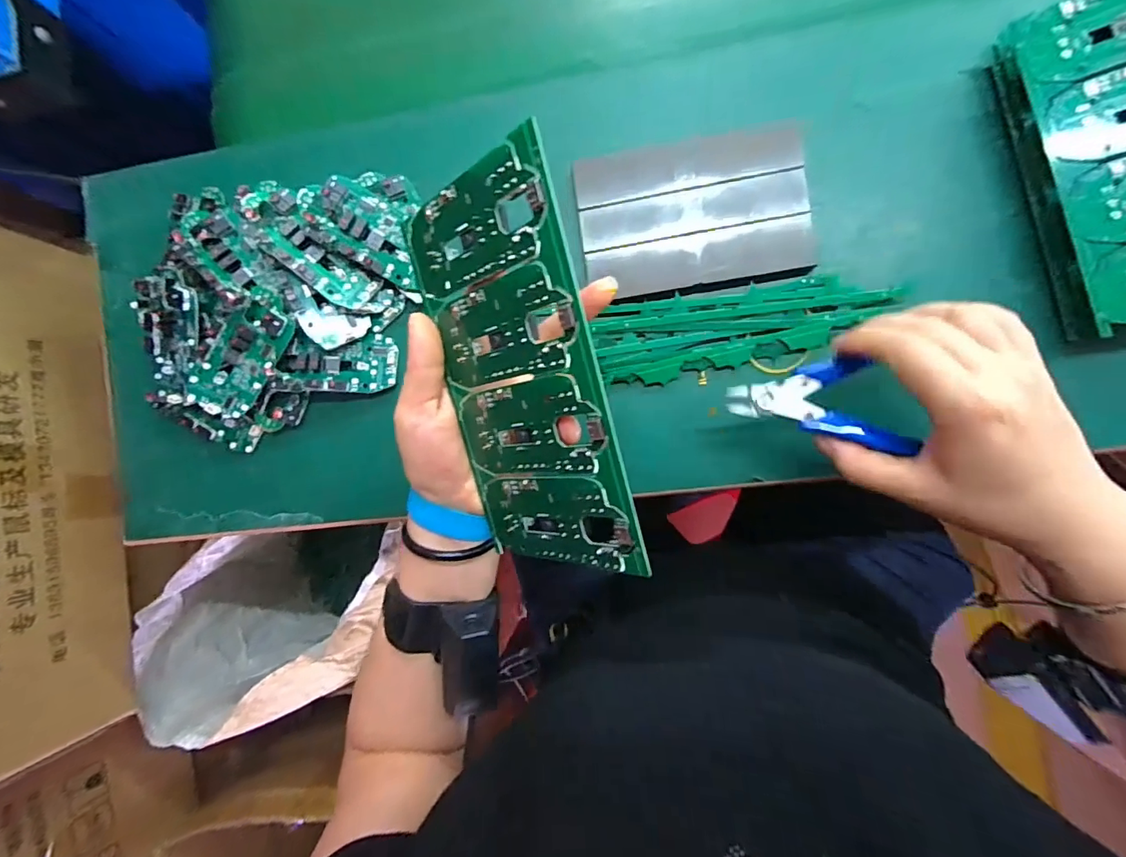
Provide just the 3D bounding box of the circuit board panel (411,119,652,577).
[{"bbox_3d":[-0.023,-0.022,0.236,0.104,0.004,0.186,-7,101,45],"label":"circuit board panel"}]

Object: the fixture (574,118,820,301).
[{"bbox_3d":[0.087,-0.146,0.334,0.147,0.025,0.106,-8,88,7],"label":"fixture"}]

